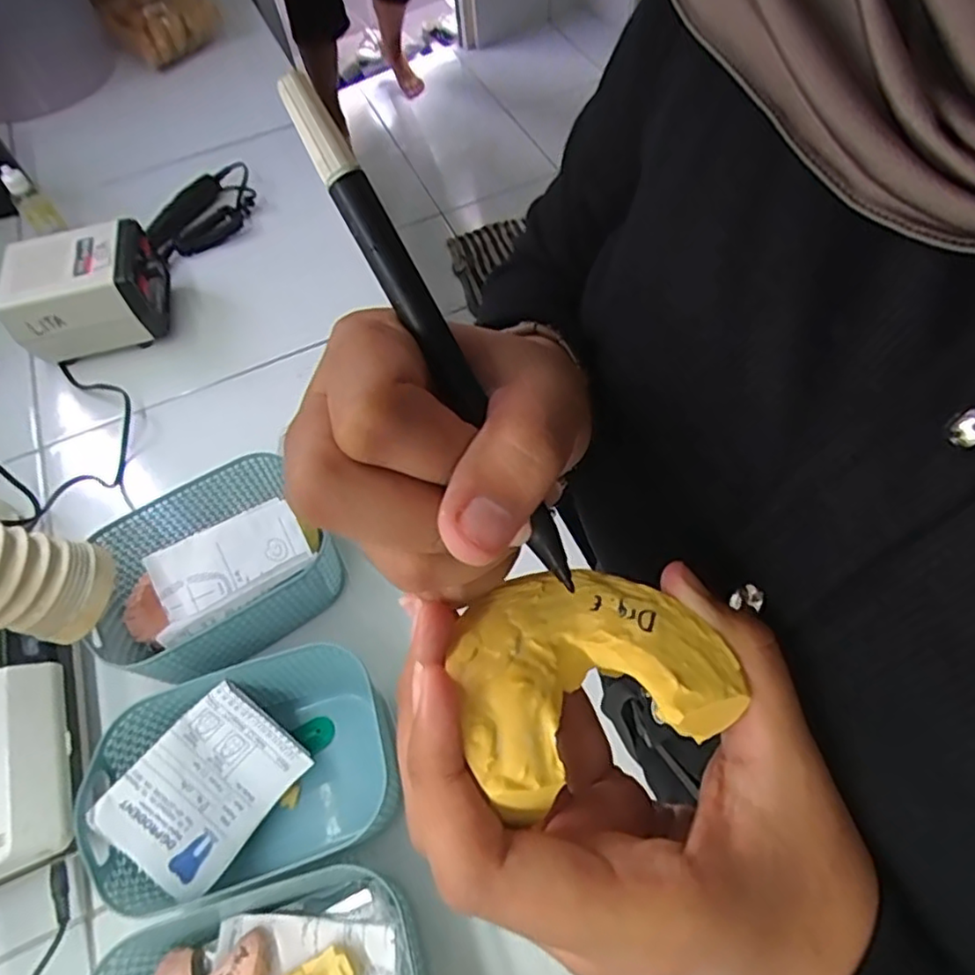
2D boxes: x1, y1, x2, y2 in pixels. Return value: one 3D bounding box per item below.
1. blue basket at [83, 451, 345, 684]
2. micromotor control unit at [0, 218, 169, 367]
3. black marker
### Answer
[{"bbox_3d":[-0.196,0.063,0.464,0.158,0.093,0.122,-32,62,-13],"label":"blue basket"},{"bbox_3d":[-0.387,-0.189,0.631,0.136,0.087,0.093,-16,59,-4],"label":"micromotor control unit"},{"bbox_3d":[-0.012,-0.033,0.150,0.009,0.005,0.128,-33,101,-16],"label":"black marker"}]

